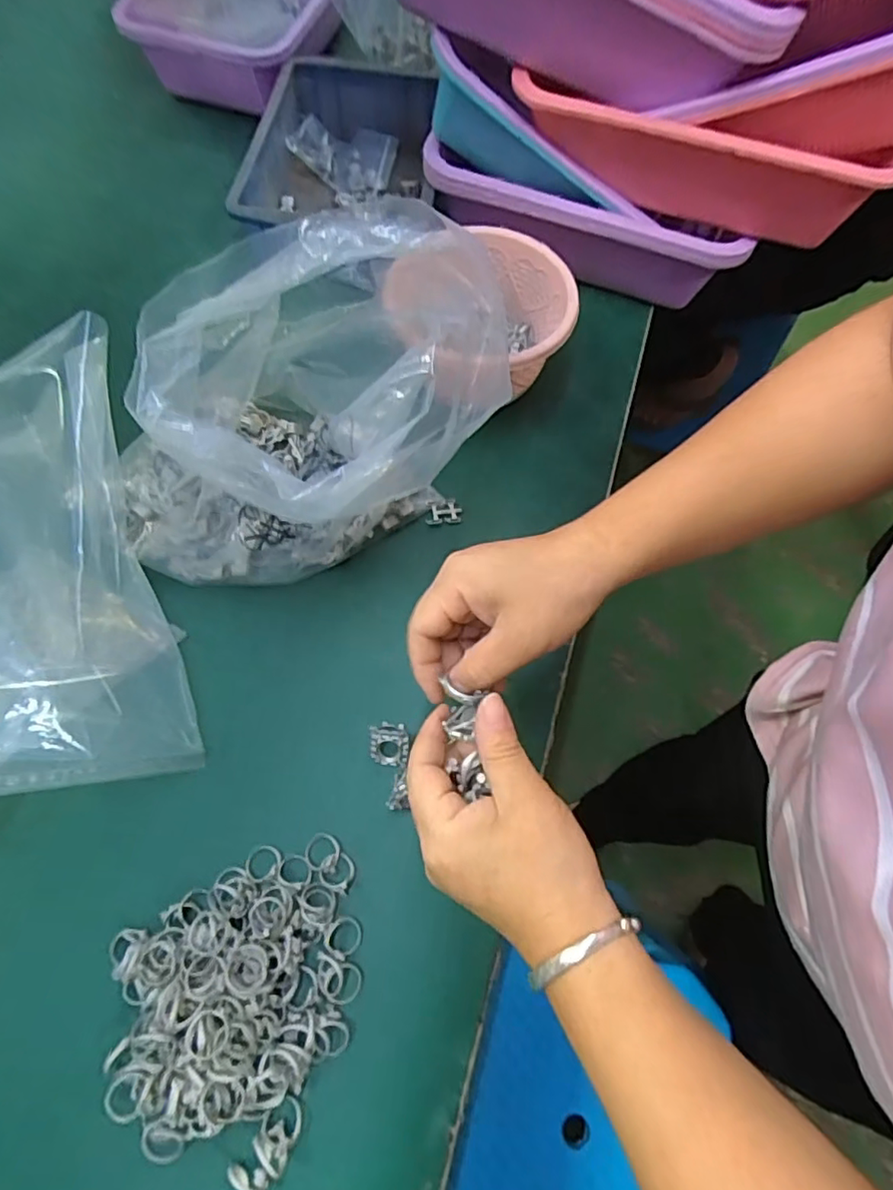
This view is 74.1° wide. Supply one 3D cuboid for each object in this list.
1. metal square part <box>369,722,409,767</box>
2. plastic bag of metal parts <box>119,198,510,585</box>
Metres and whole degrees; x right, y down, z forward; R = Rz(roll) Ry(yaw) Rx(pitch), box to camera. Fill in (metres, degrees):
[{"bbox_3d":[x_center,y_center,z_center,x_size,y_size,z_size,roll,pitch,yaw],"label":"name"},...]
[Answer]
[{"bbox_3d":[-0.039,0.099,0.399,0.026,0.019,0.028,3,65,-2],"label":"metal square part"},{"bbox_3d":[-0.103,-0.126,0.404,0.259,0.187,0.183,5,65,-1],"label":"plastic bag of metal parts"}]

